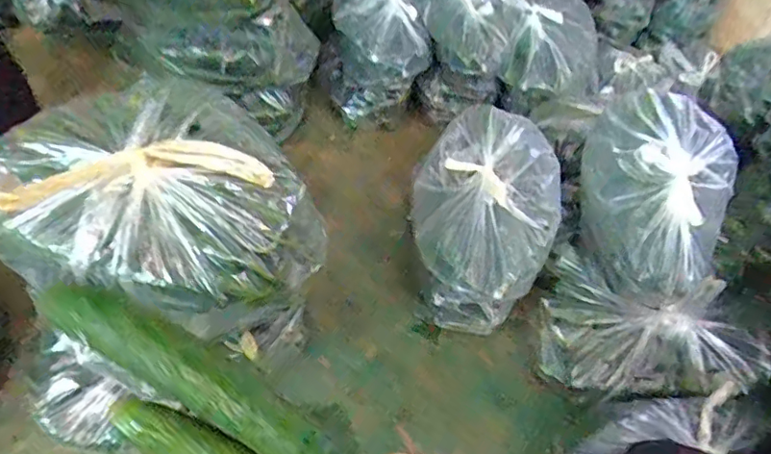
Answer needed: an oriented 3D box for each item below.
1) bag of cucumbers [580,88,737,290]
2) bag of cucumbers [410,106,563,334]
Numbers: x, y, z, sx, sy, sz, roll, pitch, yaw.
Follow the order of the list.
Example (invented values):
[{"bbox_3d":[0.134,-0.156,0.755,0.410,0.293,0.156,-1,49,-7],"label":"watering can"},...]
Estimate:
[{"bbox_3d":[0.408,-0.066,0.823,0.230,0.119,0.291,27,53,16],"label":"bag of cucumbers"},{"bbox_3d":[0.153,-0.009,0.898,0.214,0.216,0.317,17,53,7],"label":"bag of cucumbers"}]

